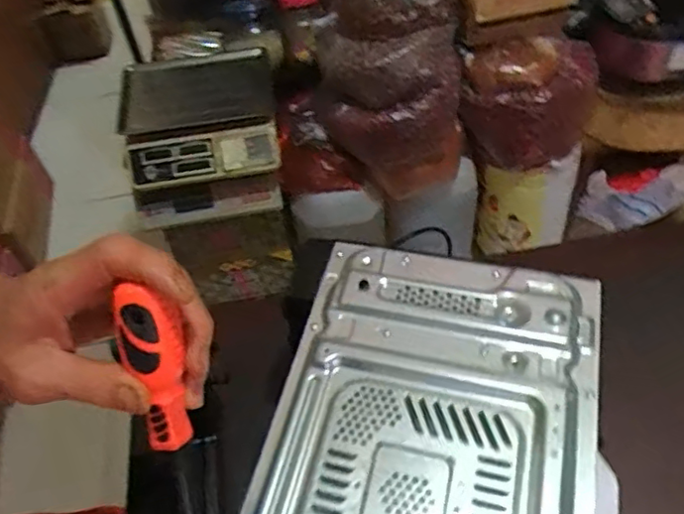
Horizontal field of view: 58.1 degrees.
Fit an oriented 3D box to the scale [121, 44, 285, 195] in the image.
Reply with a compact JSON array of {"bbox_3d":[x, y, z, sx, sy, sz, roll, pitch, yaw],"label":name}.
[{"bbox_3d":[-0.335,-0.328,1.408,0.358,0.114,0.358,-11,52,-3],"label":"scale"}]

